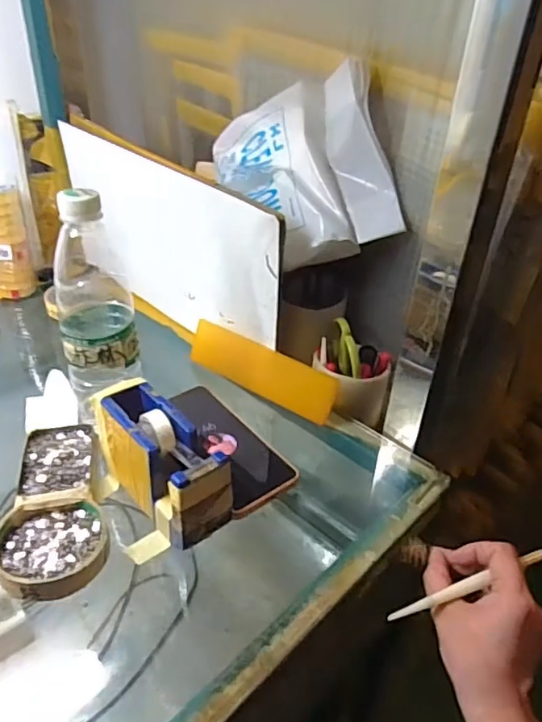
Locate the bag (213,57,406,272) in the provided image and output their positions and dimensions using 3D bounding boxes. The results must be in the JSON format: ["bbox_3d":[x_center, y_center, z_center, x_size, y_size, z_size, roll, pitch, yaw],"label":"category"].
[{"bbox_3d":[0.020,-0.210,0.571,0.099,0.147,0.249,-19,40,-28],"label":"bag"}]

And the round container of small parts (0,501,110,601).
[{"bbox_3d":[-0.163,0.139,0.409,0.079,0.020,0.072,0,36,0],"label":"round container of small parts"}]

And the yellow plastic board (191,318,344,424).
[{"bbox_3d":[-0.010,0.011,0.587,0.177,0.053,0.012,24,10,26],"label":"yellow plastic board"}]

